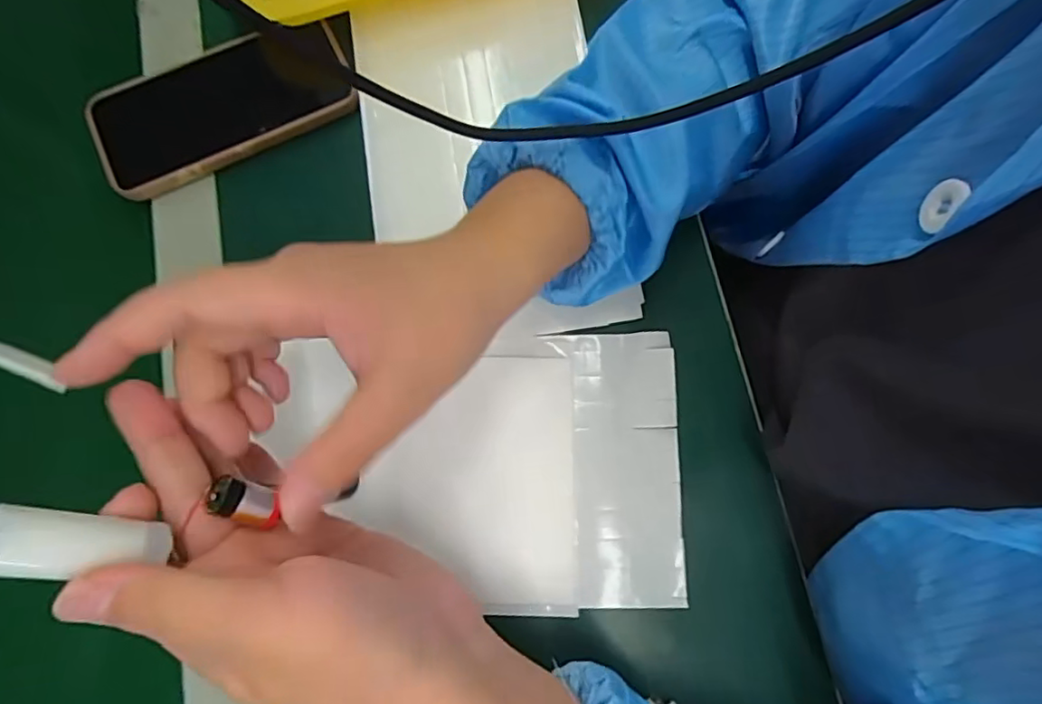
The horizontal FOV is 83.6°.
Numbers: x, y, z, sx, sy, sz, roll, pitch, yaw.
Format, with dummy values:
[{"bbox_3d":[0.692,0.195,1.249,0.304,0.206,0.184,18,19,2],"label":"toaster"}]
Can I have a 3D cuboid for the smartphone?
[{"bbox_3d":[-0.191,-0.160,0.374,0.158,0.010,0.083,-23,78,-5],"label":"smartphone"}]

